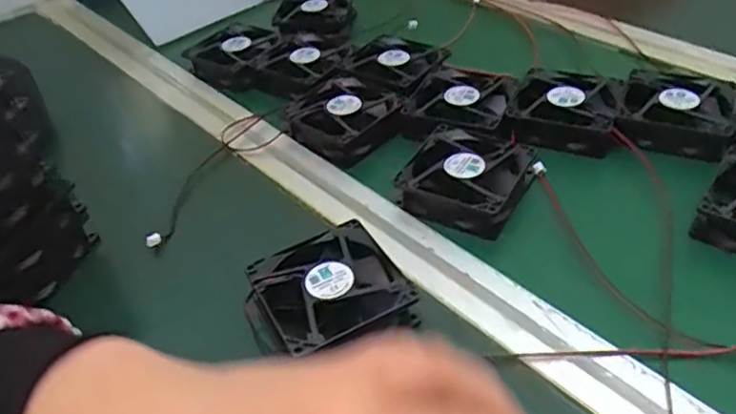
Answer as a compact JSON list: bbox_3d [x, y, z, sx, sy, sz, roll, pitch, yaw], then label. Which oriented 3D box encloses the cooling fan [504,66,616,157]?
[{"bbox_3d":[0.159,-0.084,0.506,0.079,0.024,0.094,12,43,16],"label":"cooling fan"}]

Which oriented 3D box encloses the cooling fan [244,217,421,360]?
[{"bbox_3d":[-0.024,0.058,0.368,0.087,0.027,0.088,-20,44,-19],"label":"cooling fan"}]

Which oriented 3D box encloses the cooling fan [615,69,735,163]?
[{"bbox_3d":[0.242,-0.075,0.485,0.082,0.023,0.092,18,45,21],"label":"cooling fan"}]

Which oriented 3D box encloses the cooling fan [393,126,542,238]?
[{"bbox_3d":[0.073,-0.023,0.450,0.081,0.026,0.086,18,45,21],"label":"cooling fan"}]

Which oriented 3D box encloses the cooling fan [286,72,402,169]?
[{"bbox_3d":[-0.021,-0.076,0.524,0.085,0.036,0.087,-19,44,-18],"label":"cooling fan"}]

